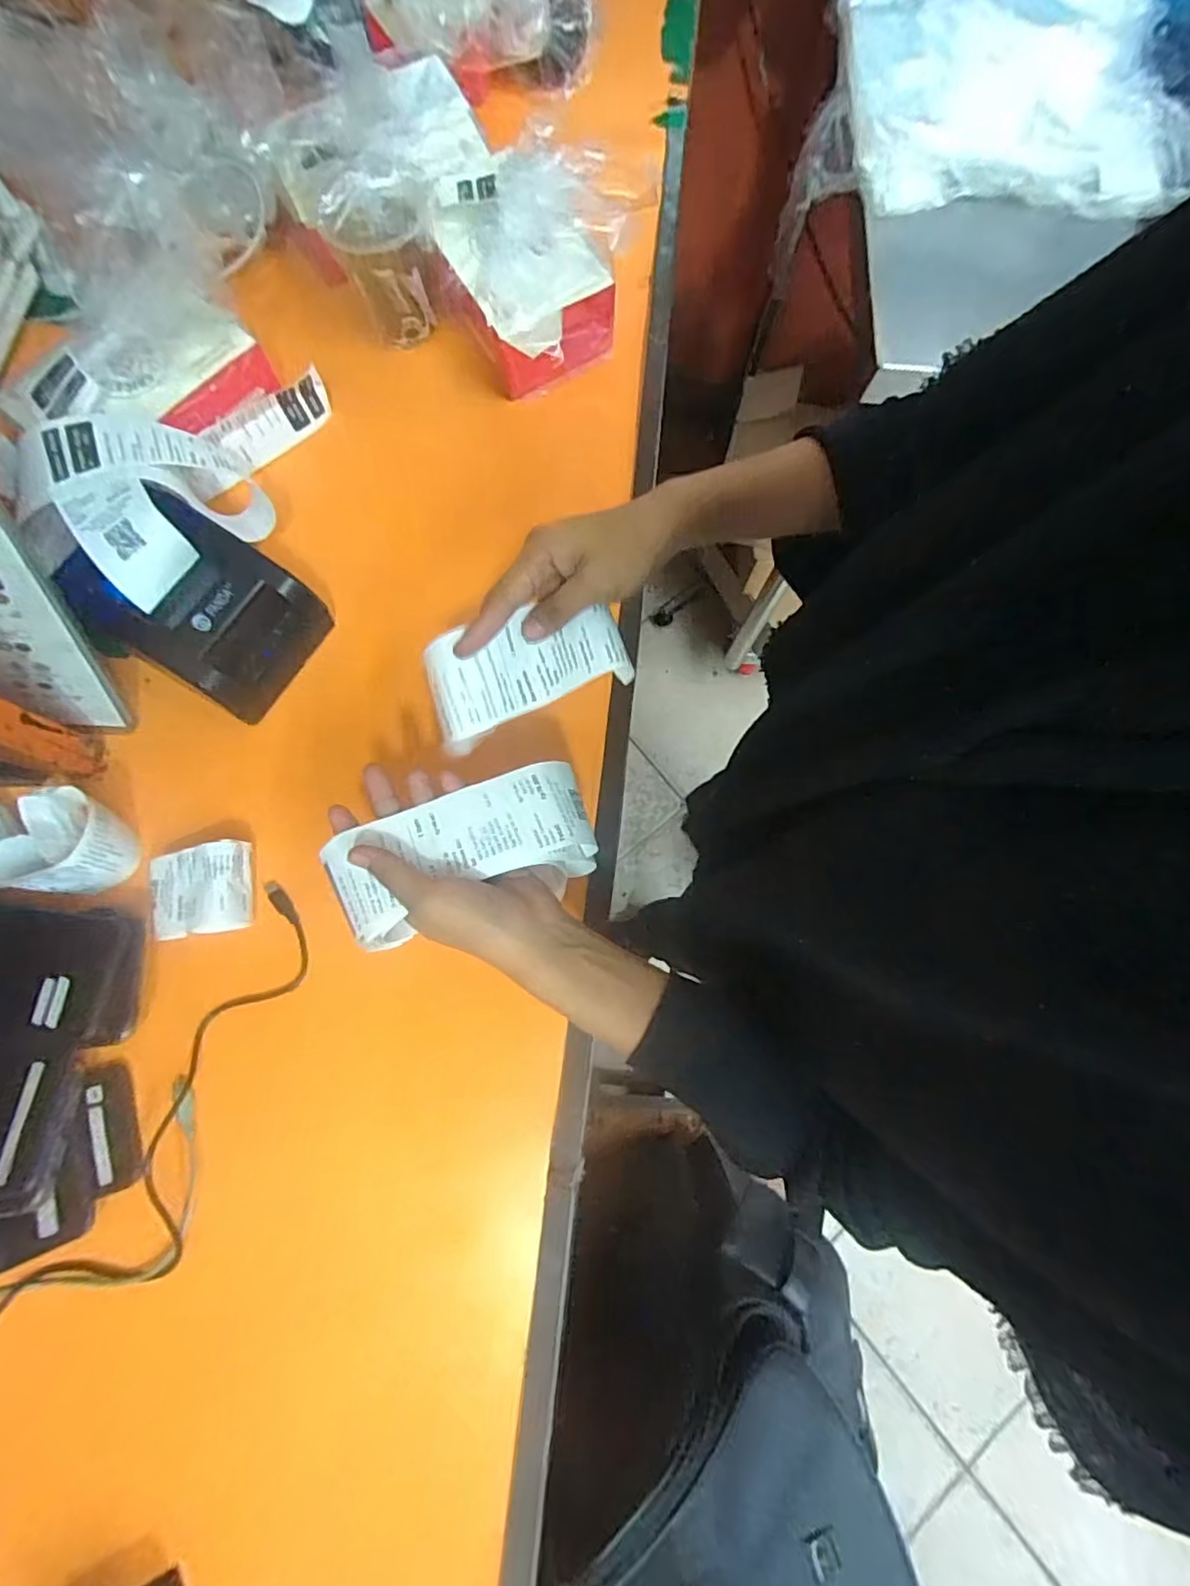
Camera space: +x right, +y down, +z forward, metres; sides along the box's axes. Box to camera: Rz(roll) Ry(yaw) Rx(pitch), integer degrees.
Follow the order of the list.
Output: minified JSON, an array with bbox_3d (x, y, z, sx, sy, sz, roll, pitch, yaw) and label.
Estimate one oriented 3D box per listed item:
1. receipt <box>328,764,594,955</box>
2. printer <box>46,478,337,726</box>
[{"bbox_3d":[-0.070,0.031,0.331,0.144,0.021,0.068,-19,77,-11],"label":"receipt"},{"bbox_3d":[-0.289,-0.136,0.446,0.125,0.096,0.123,34,77,7],"label":"printer"}]

